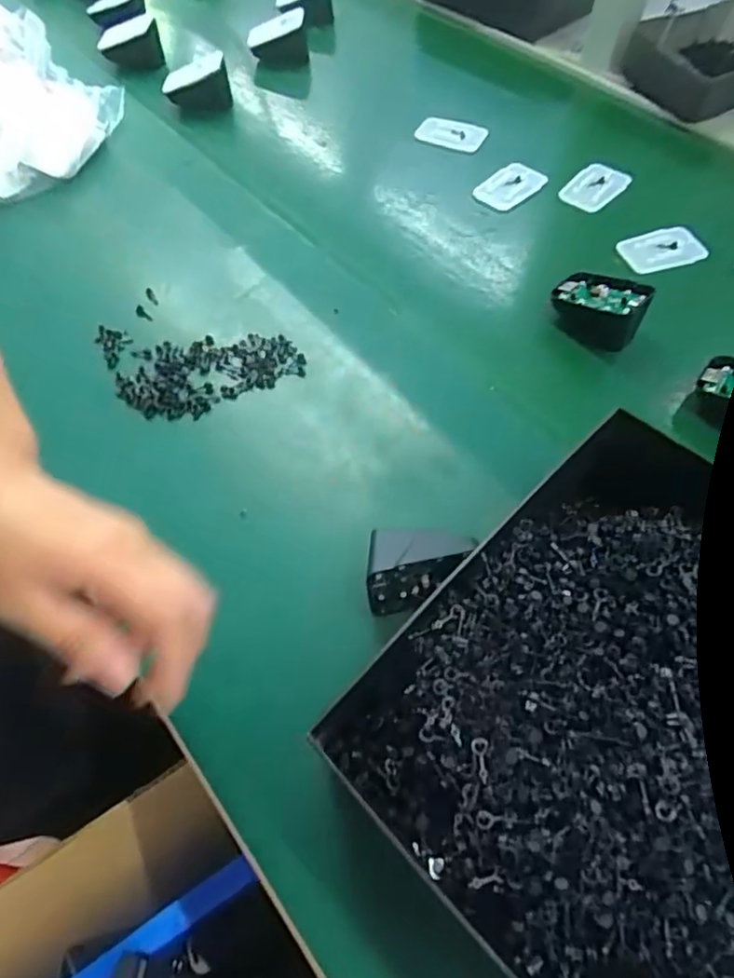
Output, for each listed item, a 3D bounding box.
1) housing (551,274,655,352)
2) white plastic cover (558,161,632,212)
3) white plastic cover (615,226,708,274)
[{"bbox_3d":[0.176,-0.140,0.466,0.066,0.035,0.041,38,67,22],"label":"housing"},{"bbox_3d":[0.209,-0.278,0.567,0.046,0.014,0.057,35,64,19],"label":"white plastic cover"},{"bbox_3d":[0.248,-0.204,0.521,0.065,0.009,0.045,-15,59,-9],"label":"white plastic cover"}]

